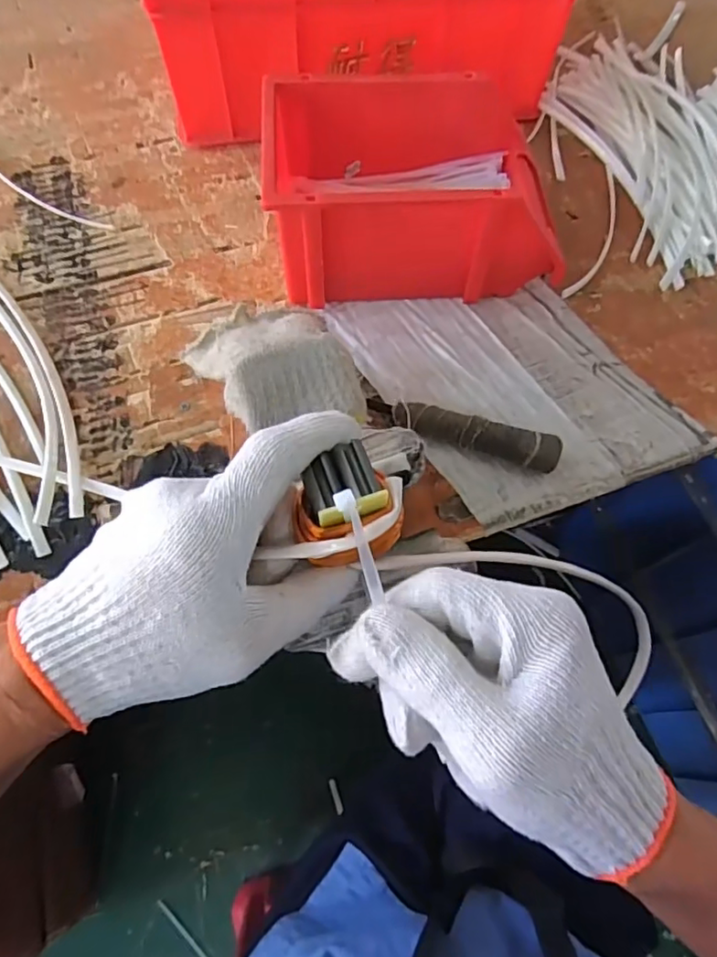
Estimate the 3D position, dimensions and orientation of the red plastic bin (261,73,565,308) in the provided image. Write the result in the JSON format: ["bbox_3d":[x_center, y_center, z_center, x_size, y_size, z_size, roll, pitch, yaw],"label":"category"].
[{"bbox_3d":[0.046,-0.249,0.504,0.238,0.111,0.171,-2,64,-3],"label":"red plastic bin"}]

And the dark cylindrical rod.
[{"bbox_3d":[0.091,-0.031,0.452,0.129,0.030,0.023,16,64,6],"label":"dark cylindrical rod"}]

